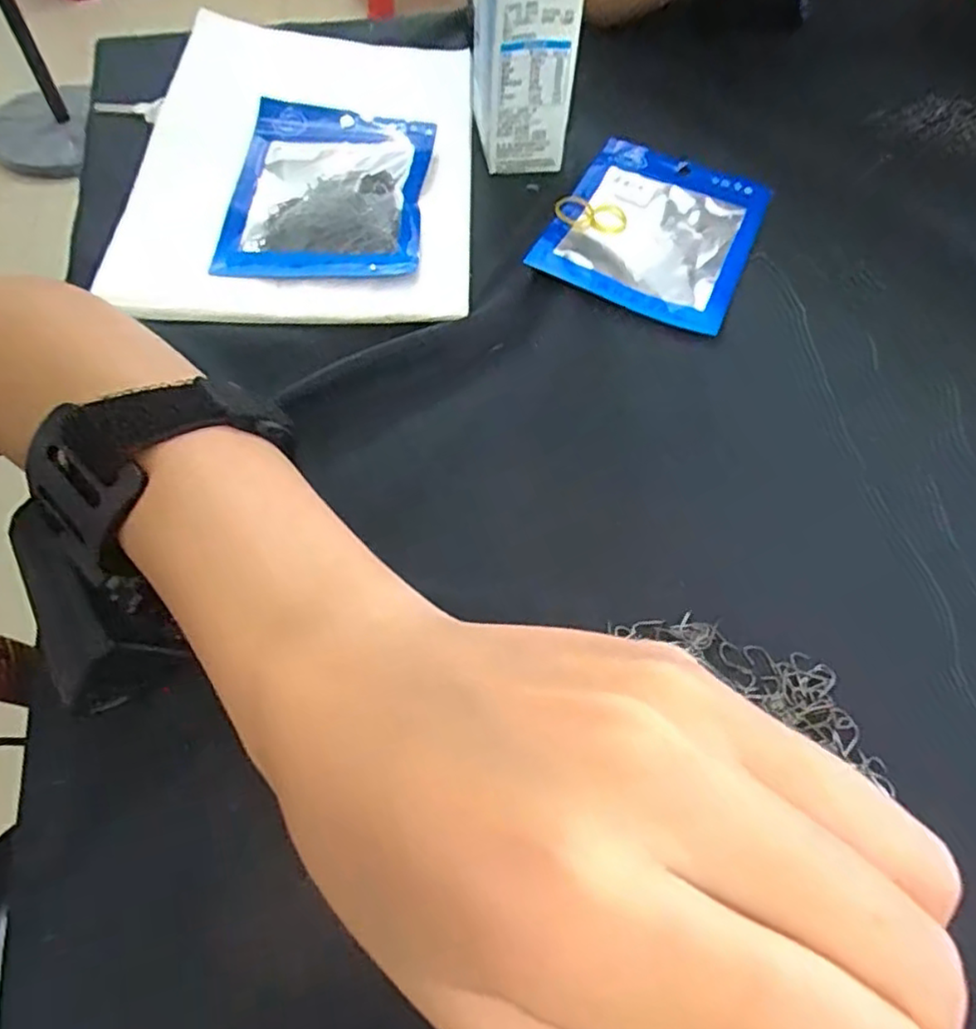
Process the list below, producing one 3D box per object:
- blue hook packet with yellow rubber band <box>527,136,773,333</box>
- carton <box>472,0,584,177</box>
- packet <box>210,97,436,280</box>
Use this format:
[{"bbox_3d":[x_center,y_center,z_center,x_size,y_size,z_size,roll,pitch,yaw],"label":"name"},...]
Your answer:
[{"bbox_3d":[0.088,-0.150,0.348,0.097,0.015,0.139,22,60,10],"label":"blue hook packet with yellow rubber band"},{"bbox_3d":[0.019,-0.240,0.338,0.050,0.110,0.057,1,59,-2],"label":"carton"},{"bbox_3d":[-0.081,-0.169,0.342,0.095,0.014,0.130,0,59,-3],"label":"packet"}]

